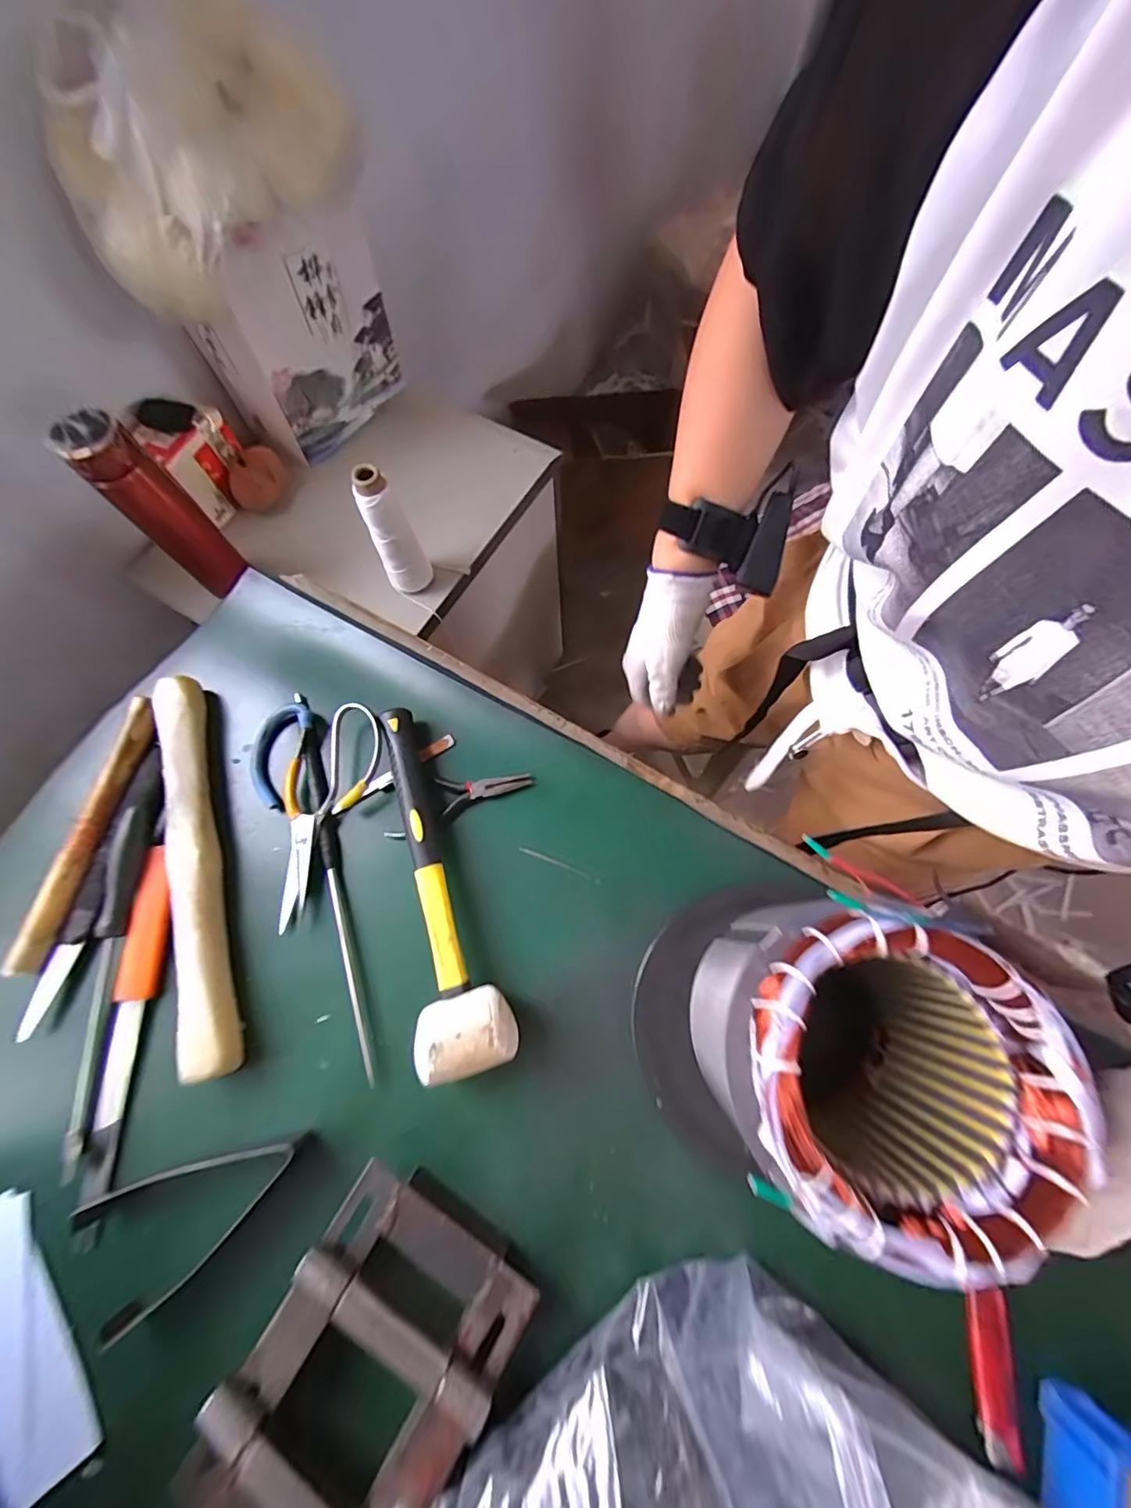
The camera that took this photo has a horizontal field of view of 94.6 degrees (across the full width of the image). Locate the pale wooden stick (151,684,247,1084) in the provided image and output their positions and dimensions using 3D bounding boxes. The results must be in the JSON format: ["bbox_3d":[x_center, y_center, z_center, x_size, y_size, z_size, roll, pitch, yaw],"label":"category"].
[{"bbox_3d":[-0.297,0.083,0.413,0.040,0.031,0.312,-18,72,-5],"label":"pale wooden stick"}]

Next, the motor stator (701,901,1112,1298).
[{"bbox_3d":[0.150,0.162,0.290,0.143,0.146,0.133,-1,69,2],"label":"motor stator"}]

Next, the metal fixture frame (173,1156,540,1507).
[{"bbox_3d":[-0.122,0.379,0.310,0.132,0.048,0.192,30,74,10],"label":"metal fixture frame"}]

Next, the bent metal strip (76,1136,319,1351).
[{"bbox_3d":[-0.245,0.302,0.348,0.143,0.031,0.076,-30,73,-9],"label":"bent metal strip"}]

